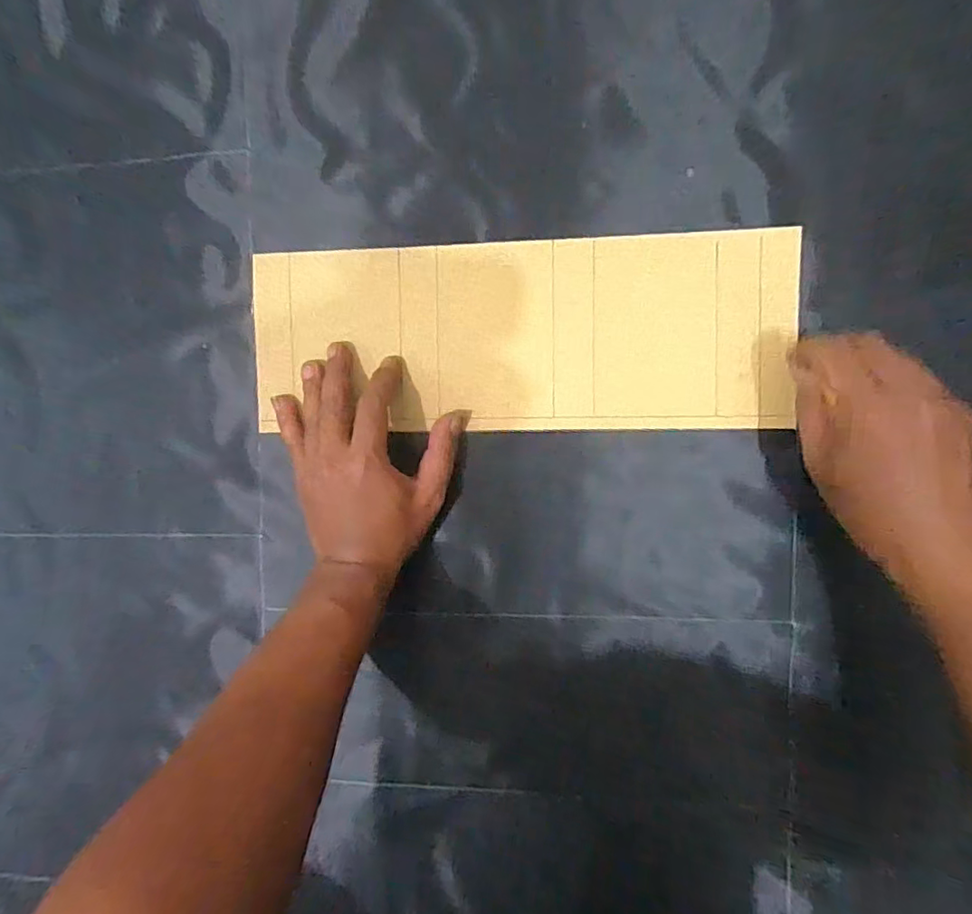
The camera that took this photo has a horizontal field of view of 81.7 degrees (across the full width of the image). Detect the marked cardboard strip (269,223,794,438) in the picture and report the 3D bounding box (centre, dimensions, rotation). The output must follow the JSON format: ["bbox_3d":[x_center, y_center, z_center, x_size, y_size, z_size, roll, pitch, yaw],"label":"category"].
[{"bbox_3d":[0.018,-0.086,0.388,0.363,0.009,0.131,3,94,7],"label":"marked cardboard strip"}]

